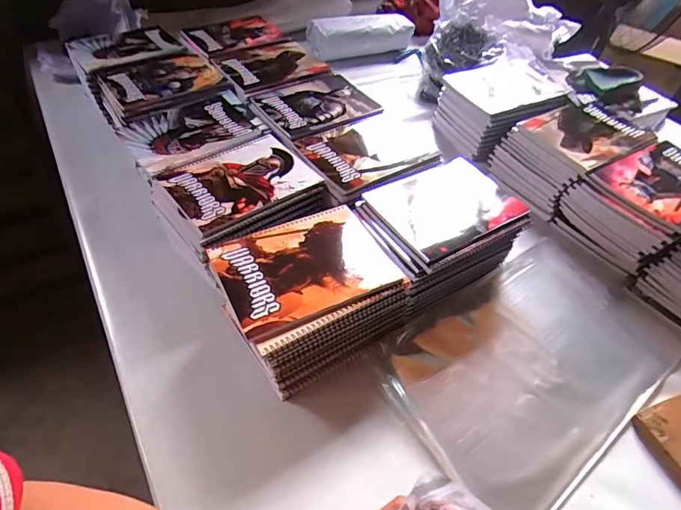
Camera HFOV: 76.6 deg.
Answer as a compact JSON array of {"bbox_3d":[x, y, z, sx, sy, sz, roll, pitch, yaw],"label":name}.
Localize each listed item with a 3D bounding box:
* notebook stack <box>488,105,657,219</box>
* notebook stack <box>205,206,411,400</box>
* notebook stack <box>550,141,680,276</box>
[{"bbox_3d":[0.416,-0.177,0.790,0.207,0.114,0.167,-16,50,-17],"label":"notebook stack"},{"bbox_3d":[-0.031,0.050,0.563,0.215,0.111,0.171,-22,52,-21],"label":"notebook stack"},{"bbox_3d":[0.495,-0.080,0.707,0.207,0.118,0.176,-23,52,-22],"label":"notebook stack"}]

